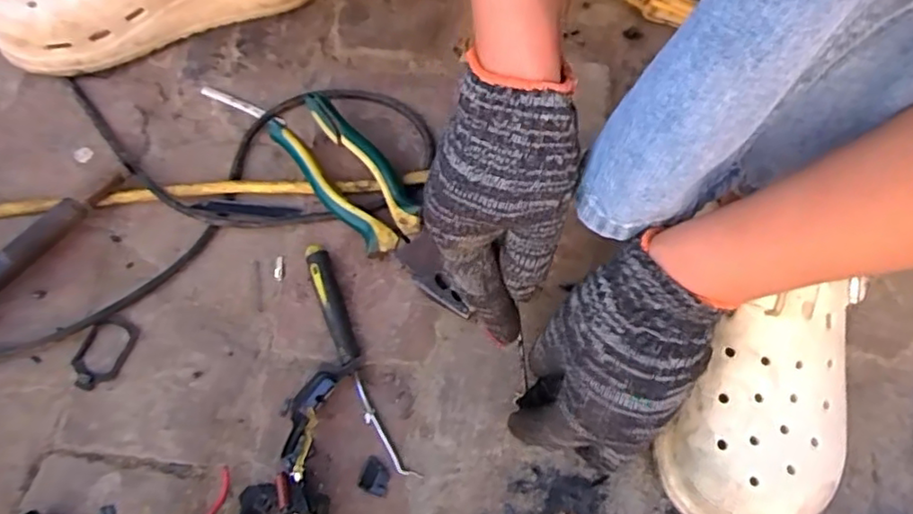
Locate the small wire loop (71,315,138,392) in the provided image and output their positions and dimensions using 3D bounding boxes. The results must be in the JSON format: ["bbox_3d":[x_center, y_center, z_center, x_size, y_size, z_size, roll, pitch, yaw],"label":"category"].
[{"bbox_3d":[-0.230,0.062,0.404,0.034,0.004,0.049,18,68,7],"label":"small wire loop"}]

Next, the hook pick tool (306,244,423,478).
[{"bbox_3d":[-0.066,0.065,0.402,0.018,0.016,0.162,-24,69,-10],"label":"hook pick tool"}]

